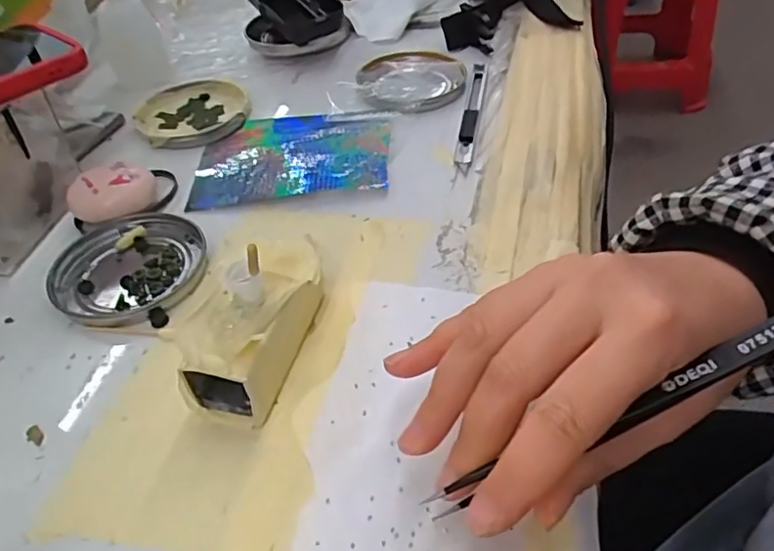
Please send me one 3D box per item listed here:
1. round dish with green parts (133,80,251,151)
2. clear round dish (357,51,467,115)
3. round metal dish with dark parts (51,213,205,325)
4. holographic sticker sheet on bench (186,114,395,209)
[{"bbox_3d":[-0.141,-0.120,0.444,0.077,0.009,0.083,-19,45,-14],"label":"round dish with green parts"},{"bbox_3d":[0.017,-0.144,0.449,0.076,0.010,0.079,-3,44,3],"label":"clear round dish"},{"bbox_3d":[-0.137,-0.005,0.326,0.077,0.007,0.076,-3,44,3],"label":"round metal dish with dark parts"},{"bbox_3d":[-0.061,-0.081,0.396,0.121,0.007,0.102,-3,44,3],"label":"holographic sticker sheet on bench"}]

